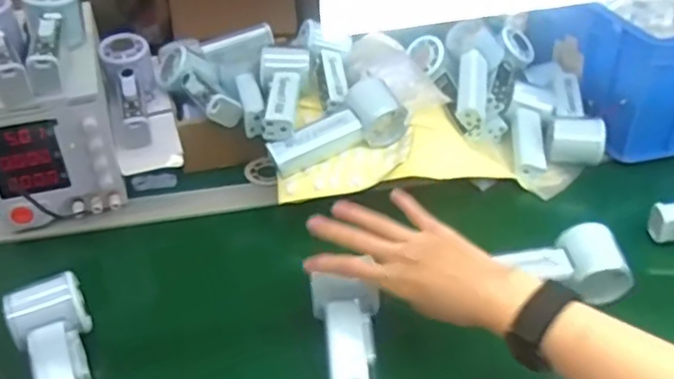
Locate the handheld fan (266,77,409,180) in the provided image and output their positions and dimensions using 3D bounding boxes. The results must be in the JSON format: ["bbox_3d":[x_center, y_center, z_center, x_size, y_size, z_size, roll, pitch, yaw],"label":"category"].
[{"bbox_3d":[-0.002,-0.064,0.691,0.153,0.046,0.075,-28,43,-12],"label":"handheld fan"}]

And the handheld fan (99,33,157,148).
[{"bbox_3d":[-0.237,-0.110,0.735,0.055,0.064,0.157,-11,58,-13],"label":"handheld fan"}]

